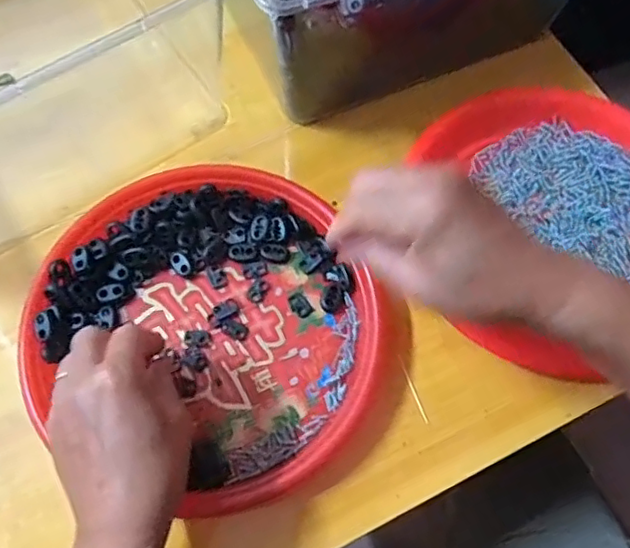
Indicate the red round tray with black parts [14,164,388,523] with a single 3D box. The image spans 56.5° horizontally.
[{"bbox_3d":[-0.069,0.028,0.406,0.234,0.030,0.212,31,75,9],"label":"red round tray with black parts"}]

